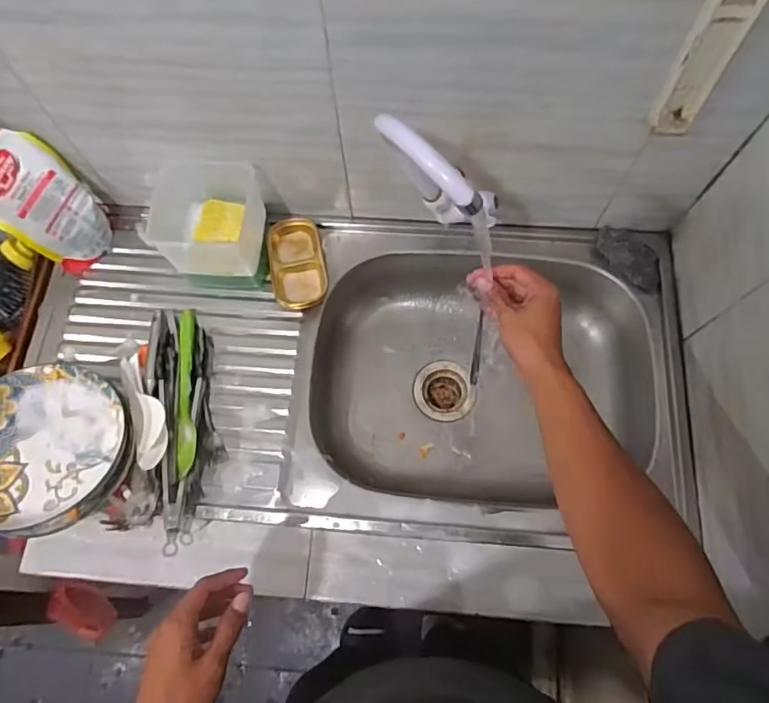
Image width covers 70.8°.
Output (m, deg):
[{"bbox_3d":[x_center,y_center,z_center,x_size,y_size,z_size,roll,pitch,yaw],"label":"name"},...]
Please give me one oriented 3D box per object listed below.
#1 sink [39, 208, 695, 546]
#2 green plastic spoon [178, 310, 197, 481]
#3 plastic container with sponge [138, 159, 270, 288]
[{"bbox_3d":[-0.037,0.037,0.873,0.943,0.168,0.475,3,71,3],"label":"sink"},{"bbox_3d":[-0.285,0.049,0.786,0.025,0.046,0.264,-10,70,-2],"label":"green plastic spoon"},{"bbox_3d":[-0.256,-0.200,0.831,0.146,0.145,0.152,2,70,2],"label":"plastic container with sponge"}]

